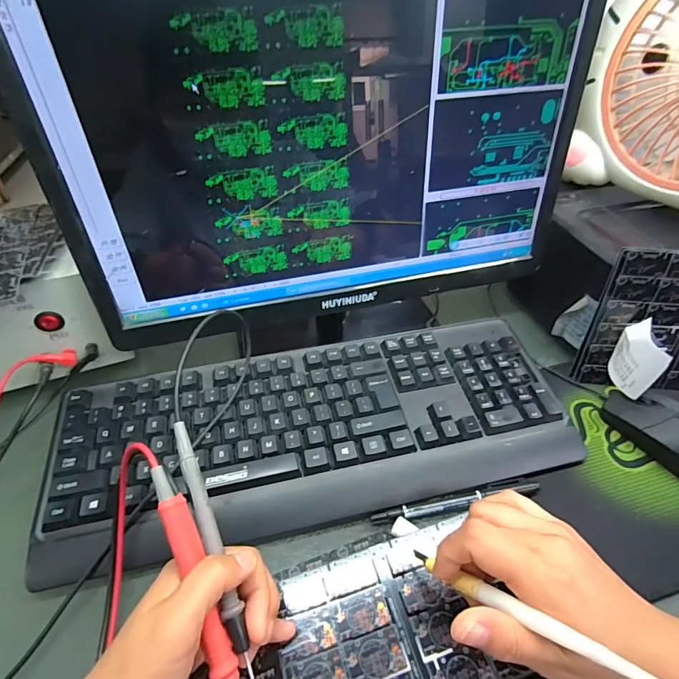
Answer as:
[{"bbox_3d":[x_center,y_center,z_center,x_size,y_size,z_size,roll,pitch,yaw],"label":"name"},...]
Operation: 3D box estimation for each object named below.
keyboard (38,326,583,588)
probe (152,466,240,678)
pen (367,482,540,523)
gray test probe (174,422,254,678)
[{"bbox_3d":[-0.016,0.076,0.362,0.428,0.045,0.155,-10,45,-11],"label":"keyboard"},{"bbox_3d":[-0.075,0.136,0.222,0.015,0.010,0.137,-19,78,-20],"label":"probe"},{"bbox_3d":[0.094,0.130,0.329,0.139,0.008,0.009,-8,44,-9],"label":"pen"},{"bbox_3d":[-0.074,0.116,0.237,0.010,0.006,0.140,-17,73,-18],"label":"gray test probe"}]

